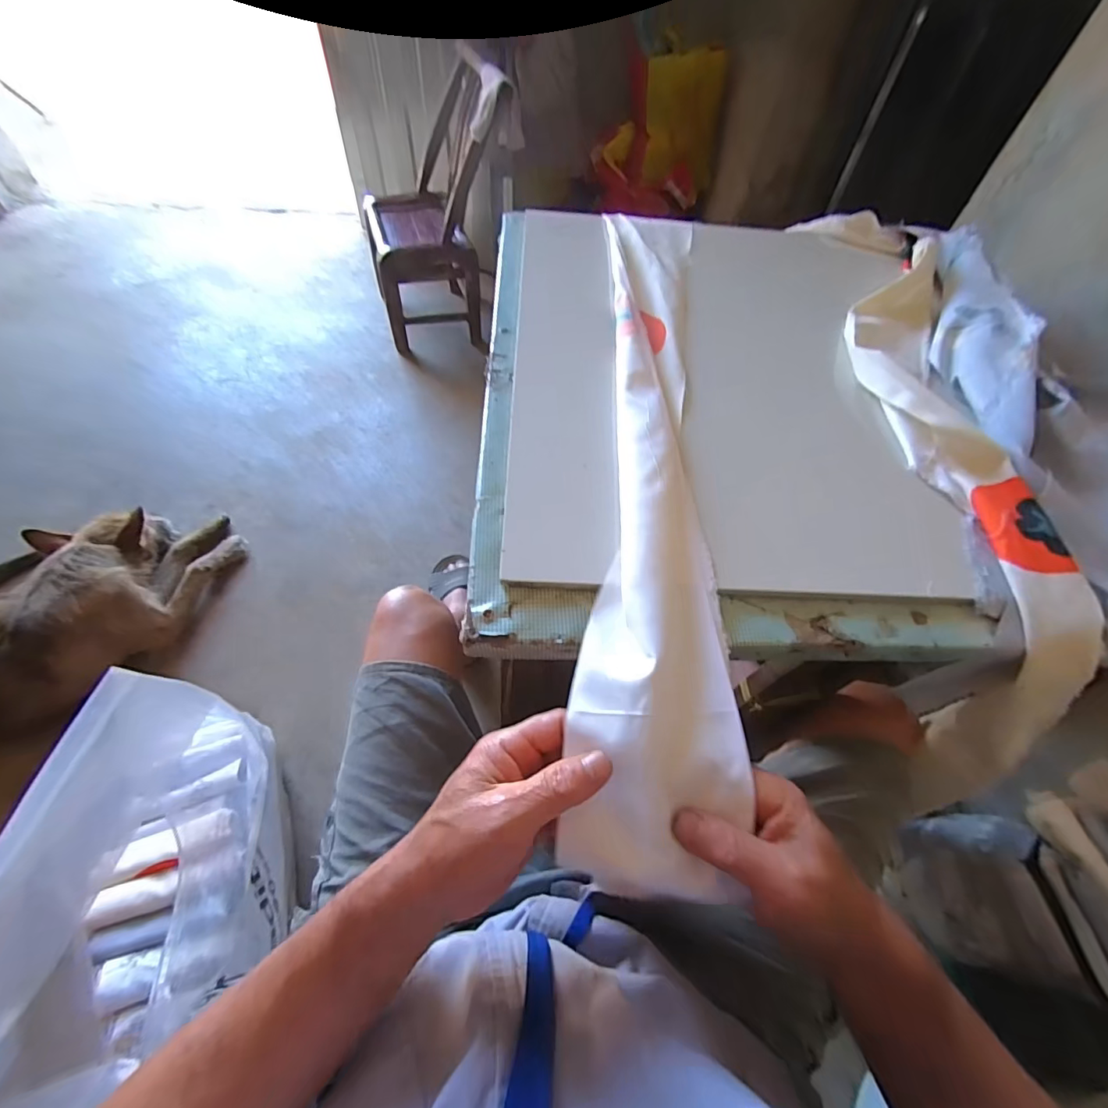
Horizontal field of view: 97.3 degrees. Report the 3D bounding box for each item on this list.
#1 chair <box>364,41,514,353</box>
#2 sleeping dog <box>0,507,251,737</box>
[{"bbox_3d":[-0.354,-1.010,1.409,0.364,0.592,0.412,-12,58,-13],"label":"chair"},{"bbox_3d":[-0.882,0.075,0.895,0.487,0.200,0.334,-18,59,-16],"label":"sleeping dog"}]

